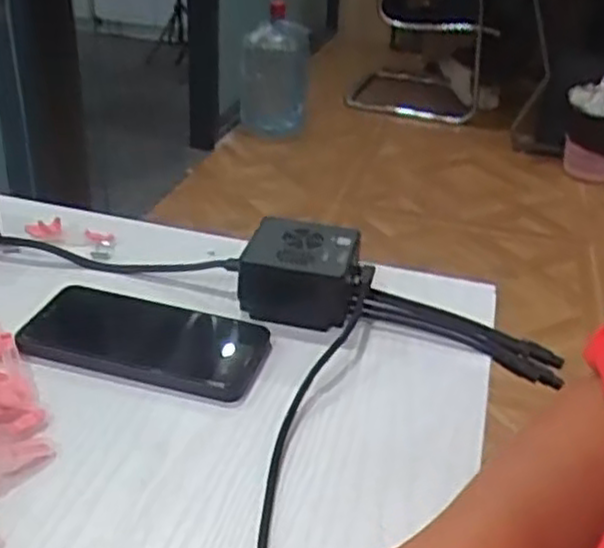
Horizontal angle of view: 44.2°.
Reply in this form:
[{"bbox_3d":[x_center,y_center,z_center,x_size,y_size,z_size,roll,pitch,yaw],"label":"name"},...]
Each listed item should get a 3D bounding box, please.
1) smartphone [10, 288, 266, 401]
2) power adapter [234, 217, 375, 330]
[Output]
[{"bbox_3d":[-0.105,0.041,0.494,0.157,0.010,0.072,13,32,12],"label":"smartphone"},{"bbox_3d":[0.005,-0.002,0.553,0.090,0.048,0.077,10,32,8],"label":"power adapter"}]

